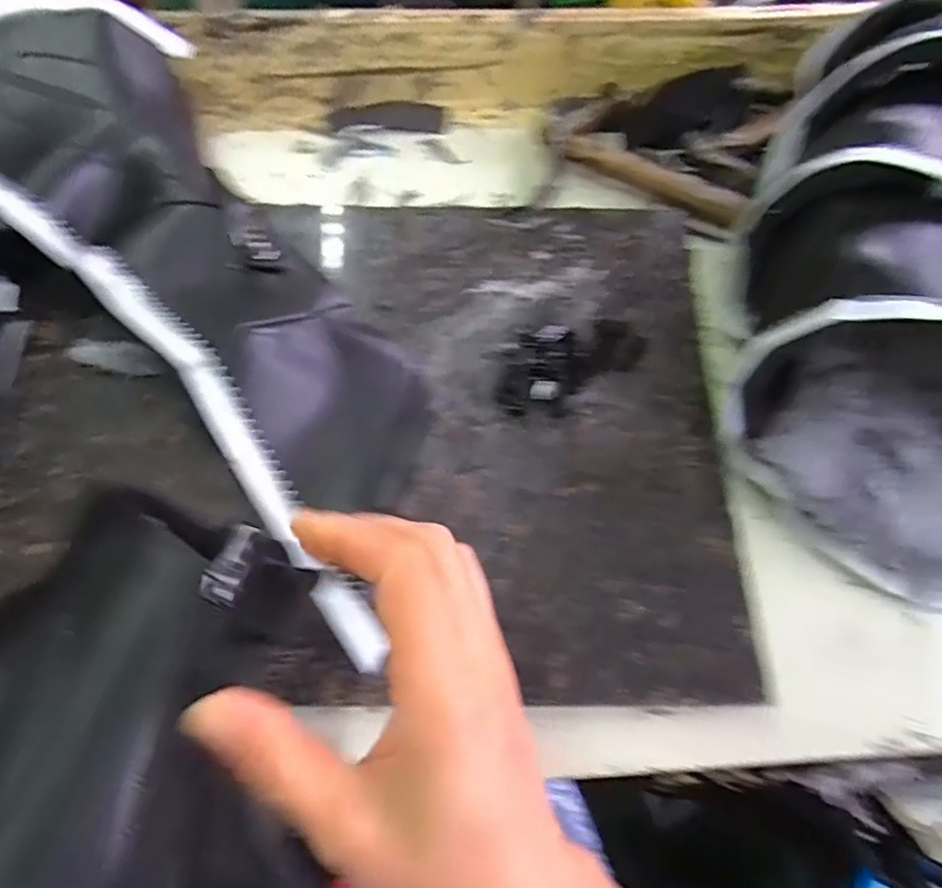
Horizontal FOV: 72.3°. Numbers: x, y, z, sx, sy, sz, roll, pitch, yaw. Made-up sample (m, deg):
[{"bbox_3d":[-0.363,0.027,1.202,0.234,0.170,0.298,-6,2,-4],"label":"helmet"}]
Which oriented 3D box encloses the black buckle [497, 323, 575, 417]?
[{"bbox_3d":[0.044,-0.052,0.431,0.046,0.005,0.071,8,64,2],"label":"black buckle"}]

